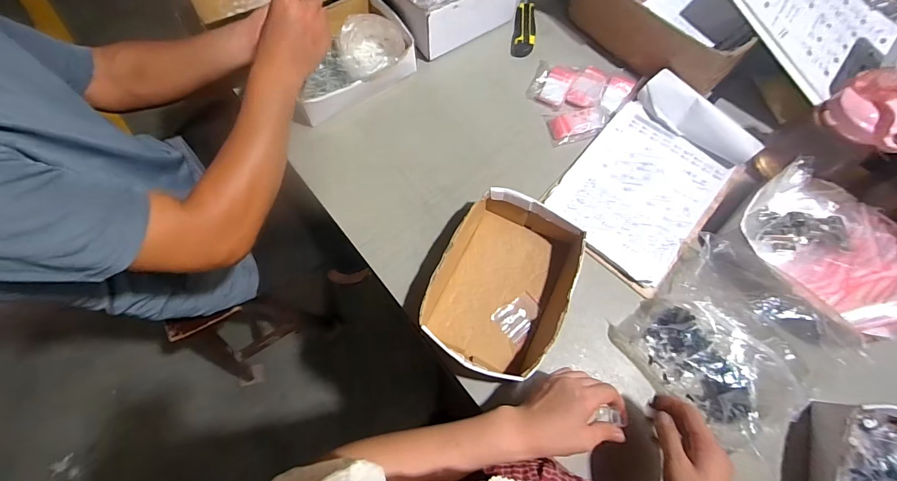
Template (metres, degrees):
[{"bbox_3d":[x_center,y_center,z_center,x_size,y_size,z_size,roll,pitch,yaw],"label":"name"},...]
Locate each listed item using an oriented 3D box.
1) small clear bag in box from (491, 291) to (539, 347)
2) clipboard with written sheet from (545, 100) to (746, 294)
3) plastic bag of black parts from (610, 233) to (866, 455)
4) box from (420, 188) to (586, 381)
[{"bbox_3d":[0.106,0.113,0.583,0.068,0.009,0.056,-41,74,-14],"label":"small clear bag in box"},{"bbox_3d":[0.313,-0.080,0.639,0.224,0.019,0.282,39,74,14],"label":"clipboard with written sheet"},{"bbox_3d":[0.388,0.130,0.521,0.219,0.099,0.224,-39,74,-14],"label":"plastic bag of black parts"},{"bbox_3d":[0.077,0.062,0.566,0.184,0.063,0.253,26,71,10],"label":"box"}]

